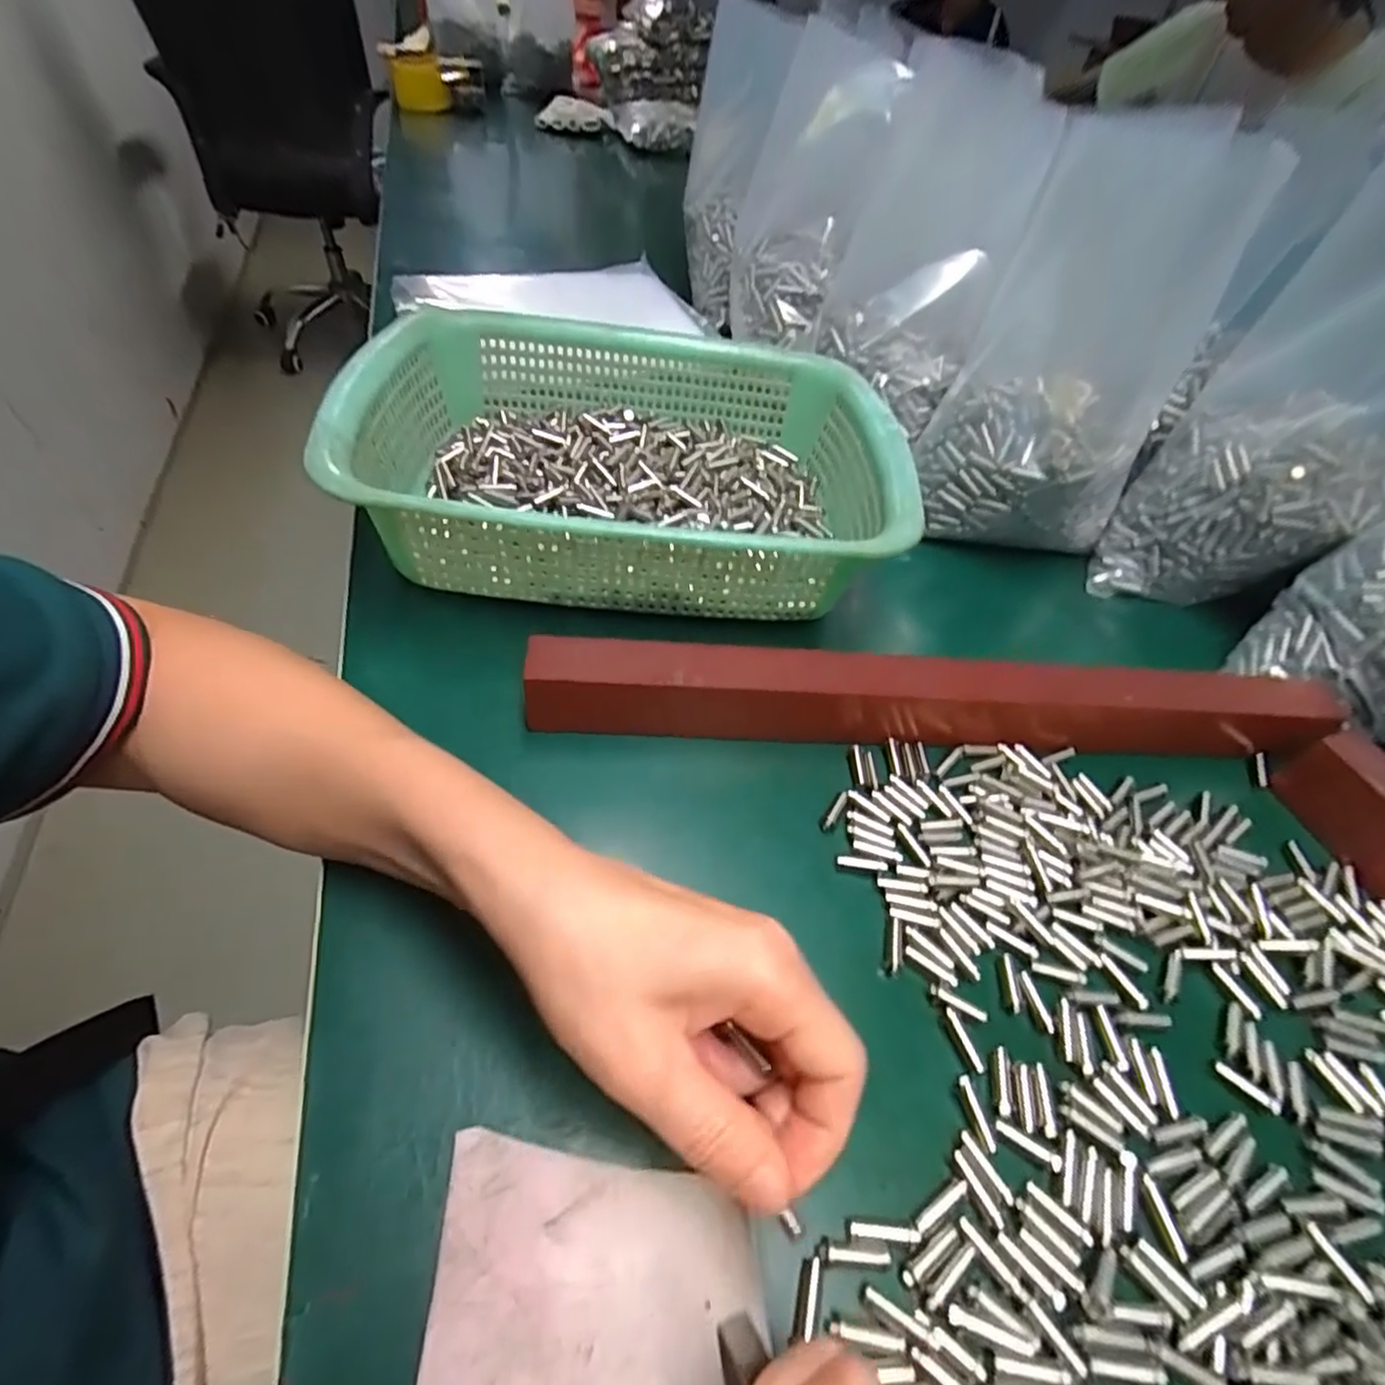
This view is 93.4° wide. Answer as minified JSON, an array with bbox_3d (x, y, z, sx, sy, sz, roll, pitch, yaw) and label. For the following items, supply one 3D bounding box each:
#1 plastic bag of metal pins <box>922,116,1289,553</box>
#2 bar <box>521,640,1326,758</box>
[{"bbox_3d":[0.235,-0.203,0.402,0.123,0.192,0.143,31,52,20],"label":"plastic bag of metal pins"},{"bbox_3d":[0.117,0.005,0.314,0.380,0.041,0.030,2,48,-5],"label":"bar"}]

